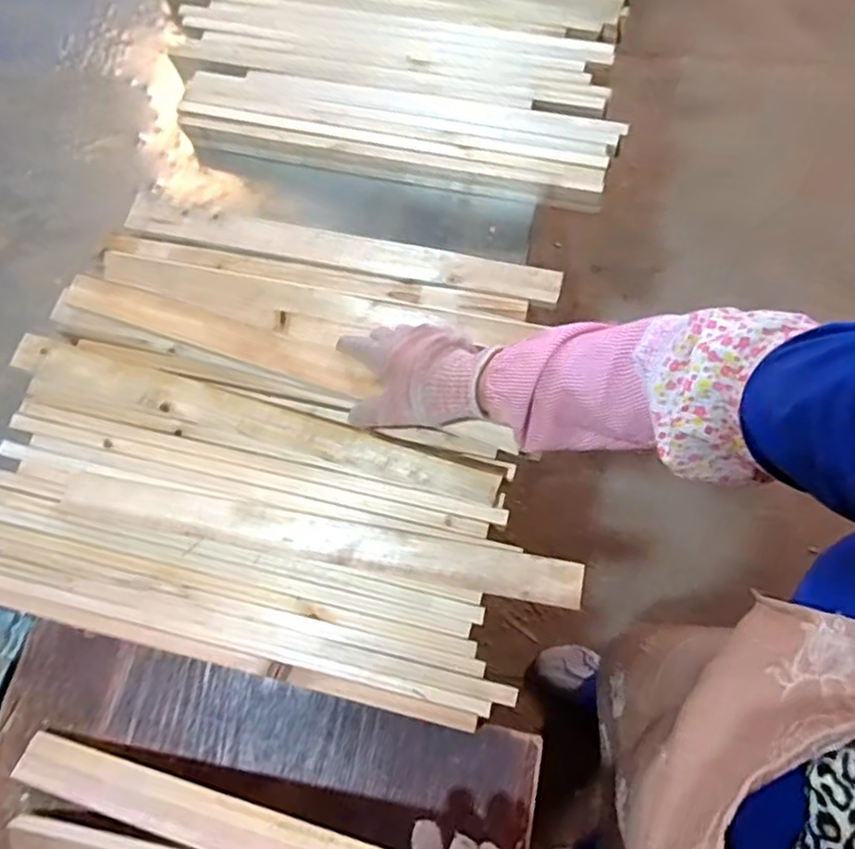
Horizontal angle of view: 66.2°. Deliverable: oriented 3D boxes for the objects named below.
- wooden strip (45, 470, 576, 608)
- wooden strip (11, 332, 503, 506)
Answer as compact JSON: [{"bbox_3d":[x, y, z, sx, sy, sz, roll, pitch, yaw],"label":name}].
[{"bbox_3d":[-0.103,0.102,0.609,0.484,0.015,0.042,10,71,5],"label":"wooden strip"},{"bbox_3d":[-0.172,-0.009,0.638,0.491,0.023,0.040,15,75,7],"label":"wooden strip"}]

